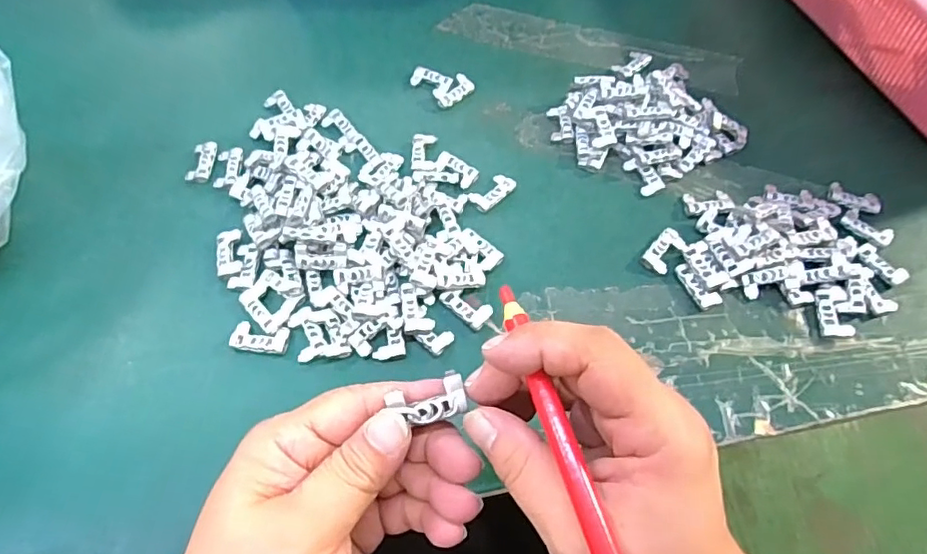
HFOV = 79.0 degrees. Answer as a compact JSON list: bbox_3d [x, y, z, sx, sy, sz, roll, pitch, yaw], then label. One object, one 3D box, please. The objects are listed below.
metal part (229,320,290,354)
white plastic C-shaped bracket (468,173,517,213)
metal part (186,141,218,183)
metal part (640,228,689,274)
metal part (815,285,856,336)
[{"bbox_3d":[-0.113,0.034,0.313,0.031,0.005,0.016,9,62,3],"label":"metal part"},{"bbox_3d":[0.019,-0.055,0.365,0.031,0.006,0.017,-41,70,-20],"label":"white plastic C-shaped bracket"},{"bbox_3d":[-0.173,-0.077,0.374,0.016,0.006,0.034,1,62,-1],"label":"metal part"},{"bbox_3d":[0.125,-0.016,0.345,0.019,0.007,0.031,37,67,17],"label":"metal part"},{"bbox_3d":[0.214,0.021,0.327,0.016,0.007,0.030,4,62,1],"label":"metal part"}]

